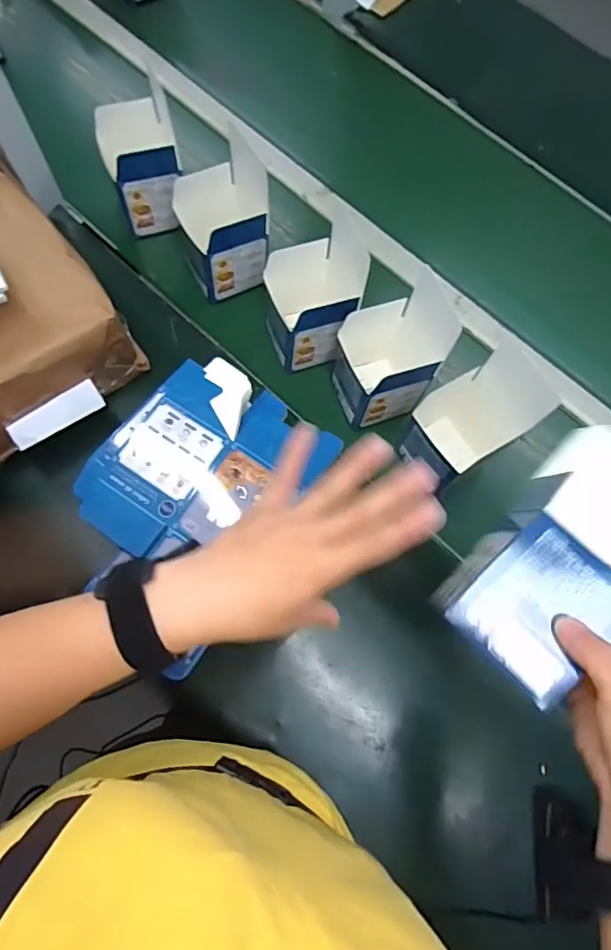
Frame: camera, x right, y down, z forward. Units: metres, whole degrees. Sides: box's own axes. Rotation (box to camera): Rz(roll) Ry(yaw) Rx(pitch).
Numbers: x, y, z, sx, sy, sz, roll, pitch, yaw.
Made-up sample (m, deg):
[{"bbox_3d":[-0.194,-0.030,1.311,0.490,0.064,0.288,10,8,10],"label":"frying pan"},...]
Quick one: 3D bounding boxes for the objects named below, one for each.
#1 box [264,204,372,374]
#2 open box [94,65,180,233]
[{"bbox_3d":[0.003,-0.198,0.621,0.090,0.109,0.100,-19,73,-8],"label":"box"},{"bbox_3d":[-0.206,-0.387,0.663,0.090,0.117,0.103,-12,72,-6],"label":"open box"}]

